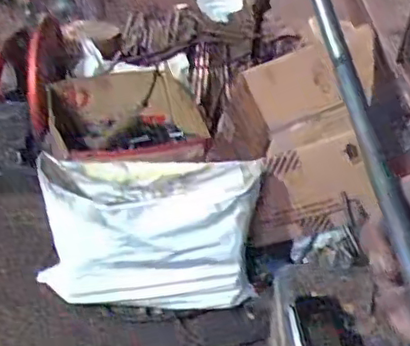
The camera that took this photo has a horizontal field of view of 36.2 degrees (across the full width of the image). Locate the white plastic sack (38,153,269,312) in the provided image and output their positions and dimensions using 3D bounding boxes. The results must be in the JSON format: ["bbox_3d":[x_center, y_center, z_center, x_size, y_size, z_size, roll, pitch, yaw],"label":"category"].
[{"bbox_3d":[-0.118,0.134,1.232,0.425,0.287,0.123,3,37,-1],"label":"white plastic sack"}]

